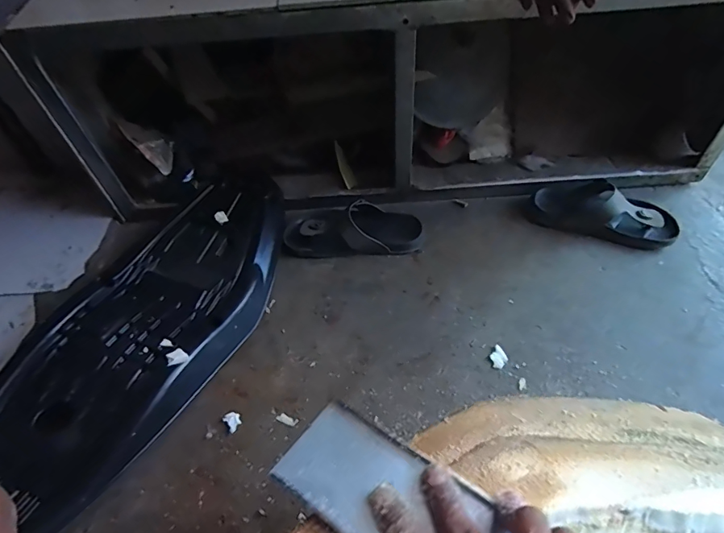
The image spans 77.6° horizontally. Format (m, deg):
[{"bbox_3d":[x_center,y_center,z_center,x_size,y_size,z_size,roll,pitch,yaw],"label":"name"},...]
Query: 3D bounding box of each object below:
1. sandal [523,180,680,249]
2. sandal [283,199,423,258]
[{"bbox_3d":[0.455,-0.115,0.858,0.260,0.077,0.114,12,55,12],"label":"sandal"},{"bbox_3d":[-0.018,-0.073,0.874,0.265,0.063,0.101,-1,54,3],"label":"sandal"}]

